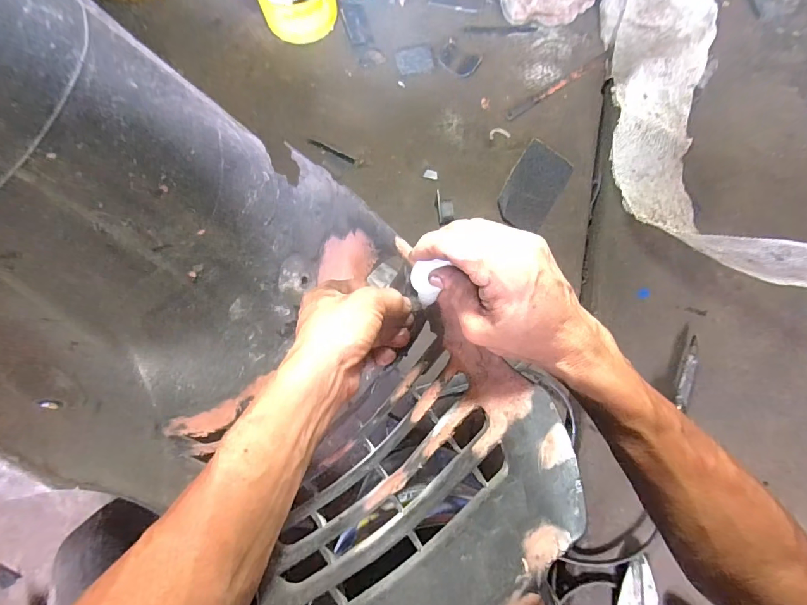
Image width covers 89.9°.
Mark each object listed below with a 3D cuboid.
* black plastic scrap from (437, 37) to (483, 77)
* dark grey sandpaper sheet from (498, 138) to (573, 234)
[{"bbox_3d":[0.078,-0.343,0.571,0.056,0.004,0.042,31,82,6],"label":"black plastic scrap"},{"bbox_3d":[0.173,-0.154,0.537,0.067,0.015,0.113,30,82,6],"label":"dark grey sandpaper sheet"}]

